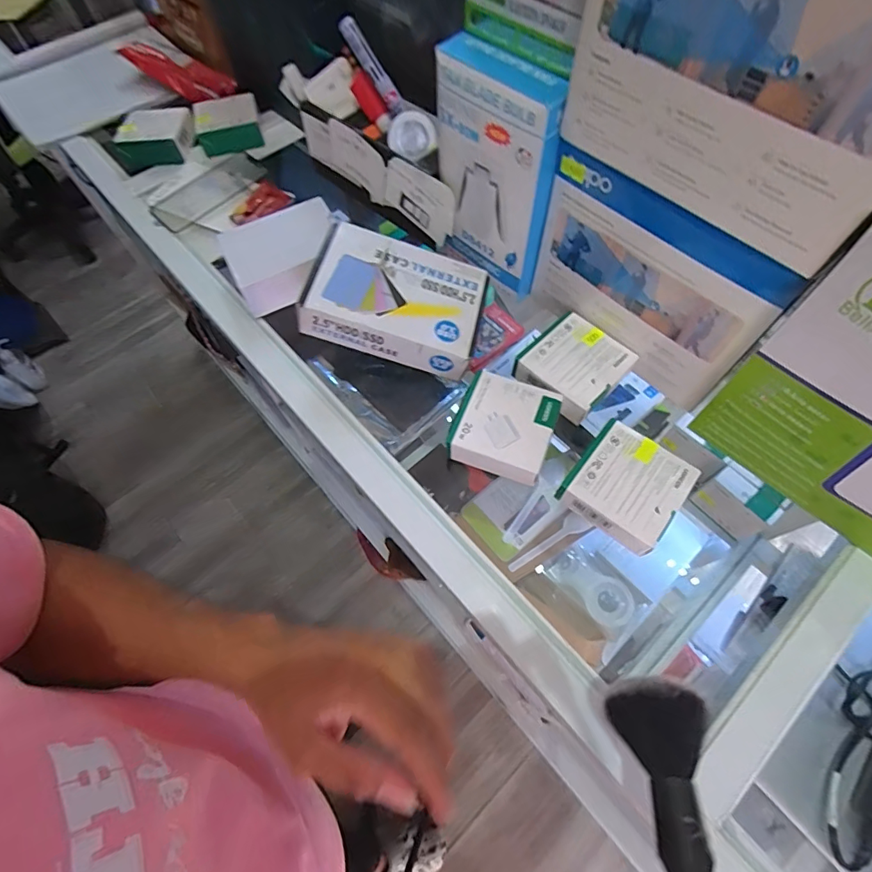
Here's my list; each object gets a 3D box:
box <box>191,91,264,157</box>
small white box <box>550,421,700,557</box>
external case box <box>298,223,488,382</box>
[{"bbox_3d":[-0.263,-0.395,0.584,0.075,0.030,0.077,-15,63,-6],"label":"box"},{"bbox_3d":[0.146,0.038,0.353,0.076,0.019,0.079,37,69,19],"label":"small white box"},{"bbox_3d":[-0.034,-0.123,0.413,0.147,0.033,0.104,16,70,-8],"label":"external case box"}]

